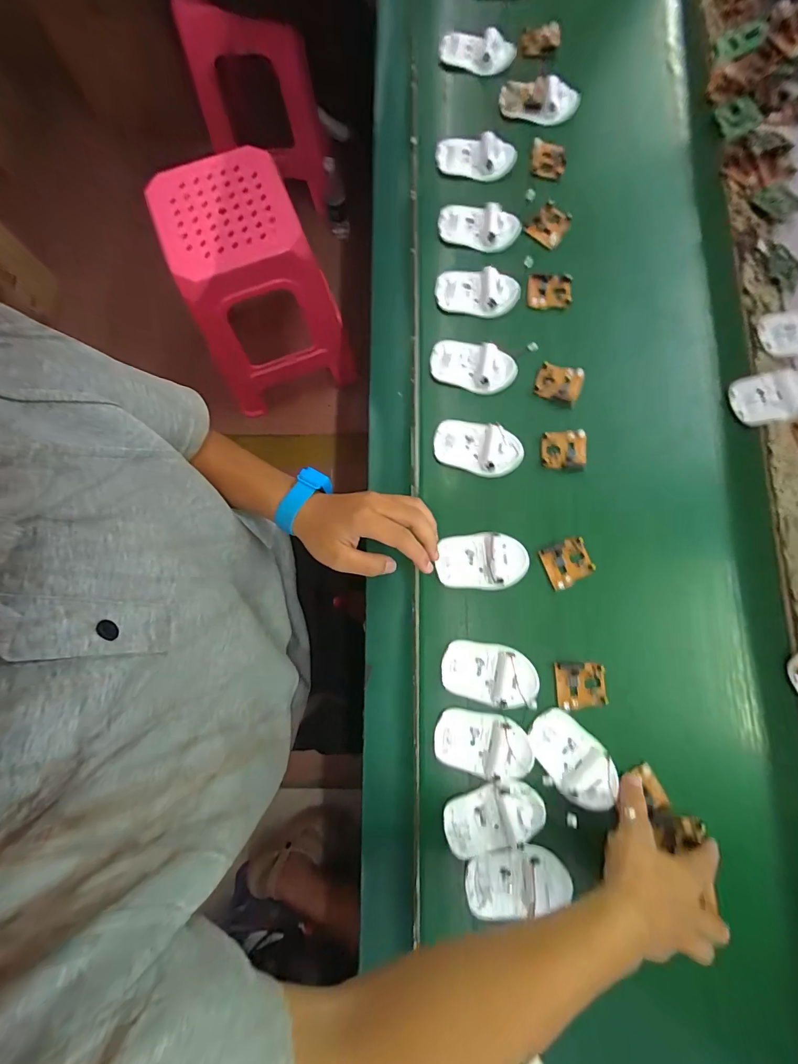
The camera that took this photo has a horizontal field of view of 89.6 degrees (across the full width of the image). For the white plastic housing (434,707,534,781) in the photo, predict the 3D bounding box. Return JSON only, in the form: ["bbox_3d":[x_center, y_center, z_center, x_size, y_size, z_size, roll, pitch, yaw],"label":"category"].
[{"bbox_3d":[0.085,0.215,0.403,0.096,0.015,0.058,8,80,2],"label":"white plastic housing"}]

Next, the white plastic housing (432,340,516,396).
[{"bbox_3d":[0.088,-0.198,0.480,0.099,0.016,0.055,18,81,4],"label":"white plastic housing"}]

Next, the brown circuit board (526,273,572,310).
[{"bbox_3d":[0.187,-0.299,0.499,0.053,0.010,0.043,8,80,3],"label":"brown circuit board"}]

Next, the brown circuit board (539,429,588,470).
[{"bbox_3d":[0.191,-0.095,0.463,0.051,0.010,0.047,4,80,2],"label":"brown circuit board"}]

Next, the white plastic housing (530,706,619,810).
[{"bbox_3d":[0.174,0.227,0.398,0.058,0.018,0.097,-44,82,-6],"label":"white plastic housing"}]

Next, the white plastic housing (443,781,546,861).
[{"bbox_3d":[0.093,0.283,0.390,0.097,0.014,0.060,-18,80,-2],"label":"white plastic housing"}]

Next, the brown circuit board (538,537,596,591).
[{"bbox_3d":[0.186,0.034,0.441,0.052,0.013,0.047,-23,80,-3],"label":"brown circuit board"}]

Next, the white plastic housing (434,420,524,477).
[{"bbox_3d":[0.090,-0.098,0.458,0.097,0.018,0.058,14,81,3],"label":"white plastic housing"}]

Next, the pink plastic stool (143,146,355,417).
[{"bbox_3d":[-0.371,-0.623,1.064,0.335,0.432,0.365,-26,81,-3],"label":"pink plastic stool"}]

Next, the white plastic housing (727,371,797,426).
[{"bbox_3d":[0.433,-0.157,0.463,0.086,0.017,0.056,-10,80,-1],"label":"white plastic housing"}]

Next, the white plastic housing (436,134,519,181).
[{"bbox_3d":[0.101,-0.497,0.529,0.103,0.018,0.047,11,80,3],"label":"white plastic housing"}]

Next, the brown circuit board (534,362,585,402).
[{"bbox_3d":[0.191,-0.179,0.479,0.055,0.009,0.043,13,81,3],"label":"brown circuit board"}]

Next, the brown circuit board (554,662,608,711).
[{"bbox_3d":[0.189,0.160,0.418,0.051,0.008,0.046,-1,80,1],"label":"brown circuit board"}]

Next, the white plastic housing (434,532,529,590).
[{"bbox_3d":[0.092,0.030,0.433,0.096,0.032,0.060,3,80,2],"label":"white plastic housing"}]

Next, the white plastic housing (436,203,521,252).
[{"bbox_3d":[0.102,-0.390,0.513,0.100,0.013,0.056,4,80,2],"label":"white plastic housing"}]

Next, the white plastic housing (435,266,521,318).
[{"bbox_3d":[0.097,-0.298,0.497,0.100,0.016,0.057,5,80,2],"label":"white plastic housing"}]

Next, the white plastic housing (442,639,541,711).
[{"bbox_3d":[0.095,0.149,0.418,0.097,0.019,0.059,7,80,2],"label":"white plastic housing"}]

